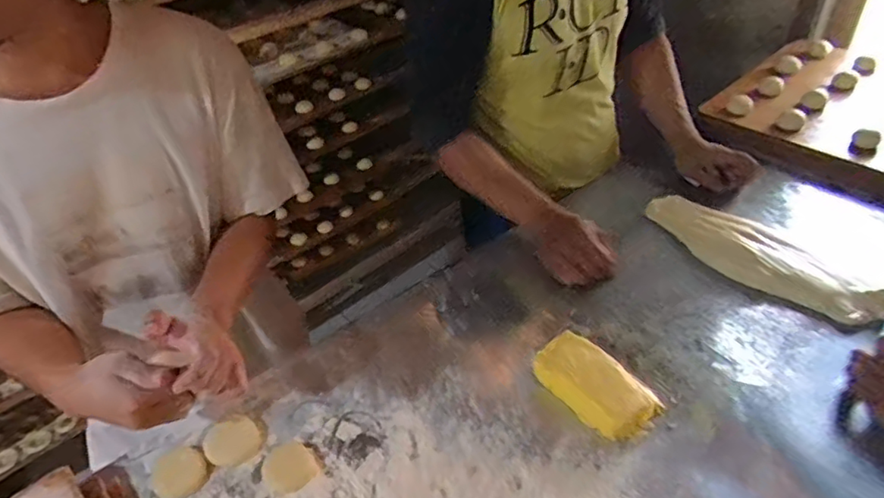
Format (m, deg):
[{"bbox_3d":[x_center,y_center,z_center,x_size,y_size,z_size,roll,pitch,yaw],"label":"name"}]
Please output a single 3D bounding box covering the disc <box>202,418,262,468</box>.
[{"bbox_3d":[-0.254,0.232,0.689,0.068,0.009,0.060,29,52,34],"label":"disc"}]

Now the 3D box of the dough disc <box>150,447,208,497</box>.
[{"bbox_3d":[-0.304,0.260,0.659,0.058,0.012,0.057,-4,41,3],"label":"dough disc"}]

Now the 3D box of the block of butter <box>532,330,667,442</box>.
[{"bbox_3d":[0.185,0.159,0.693,0.089,0.044,0.151,-30,46,-25],"label":"block of butter"}]

